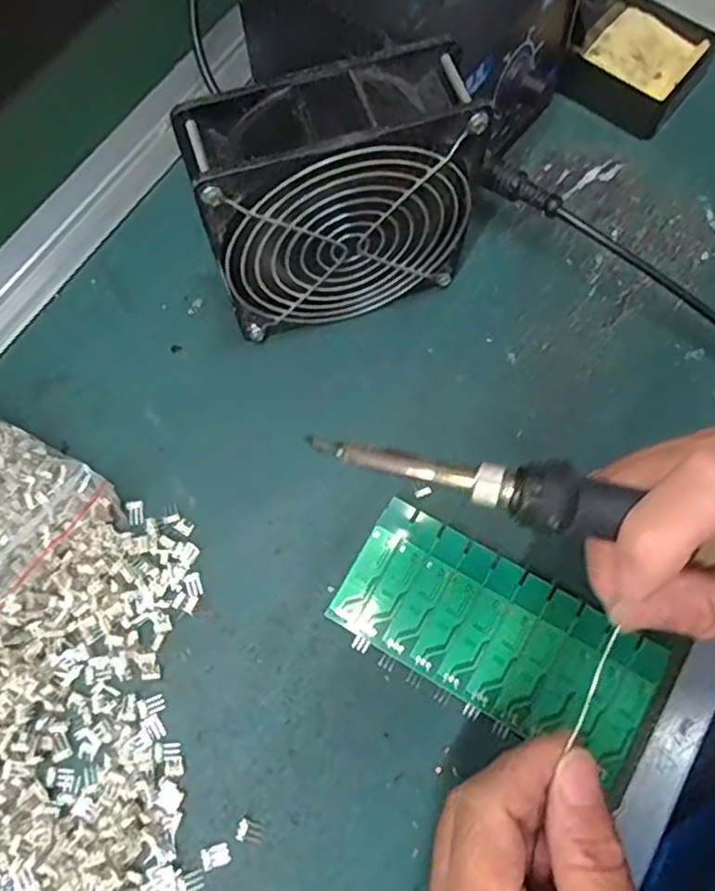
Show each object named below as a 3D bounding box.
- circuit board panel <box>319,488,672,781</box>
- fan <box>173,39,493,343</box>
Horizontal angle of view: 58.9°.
[{"bbox_3d":[0.062,0.084,0.283,0.138,0.004,0.061,29,80,10],"label":"circuit board panel"},{"bbox_3d":[-0.007,-0.107,0.291,0.122,0.116,0.051,-17,72,-7],"label":"fan"}]

